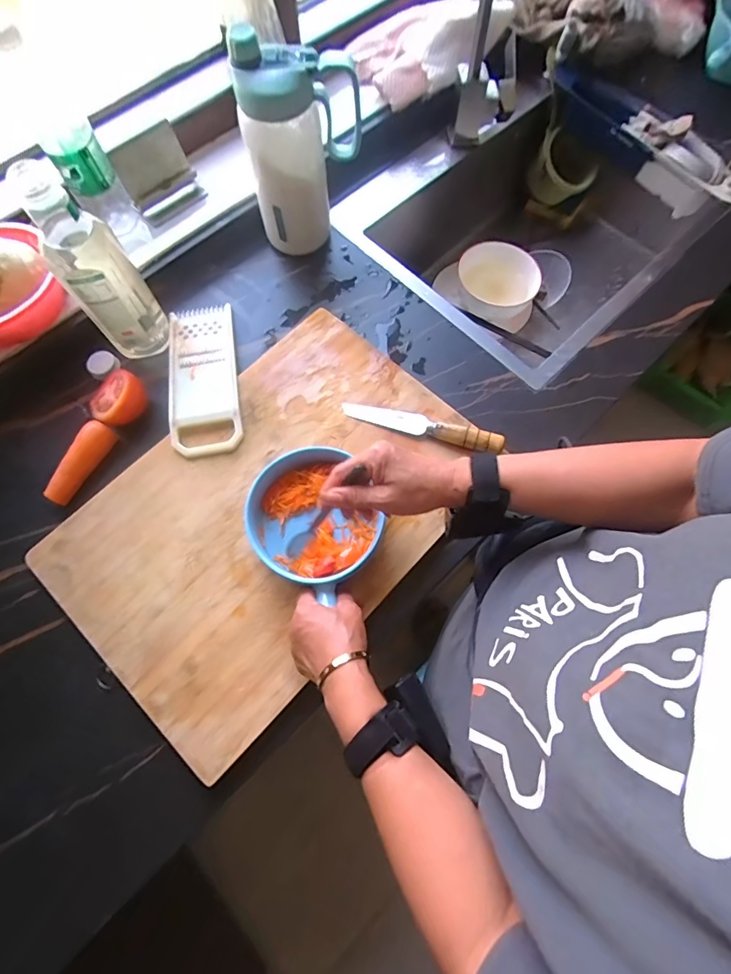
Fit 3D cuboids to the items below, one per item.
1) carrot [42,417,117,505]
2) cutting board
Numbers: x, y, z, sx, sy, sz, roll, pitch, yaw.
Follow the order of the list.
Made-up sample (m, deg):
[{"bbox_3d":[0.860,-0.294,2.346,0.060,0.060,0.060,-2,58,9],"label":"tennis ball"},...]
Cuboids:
[{"bbox_3d":[-0.356,-0.030,0.569,0.031,0.033,0.107,30,74,10],"label":"carrot"},{"bbox_3d":[-0.109,0.022,0.558,0.333,0.024,0.489,41,76,13],"label":"cutting board"}]

